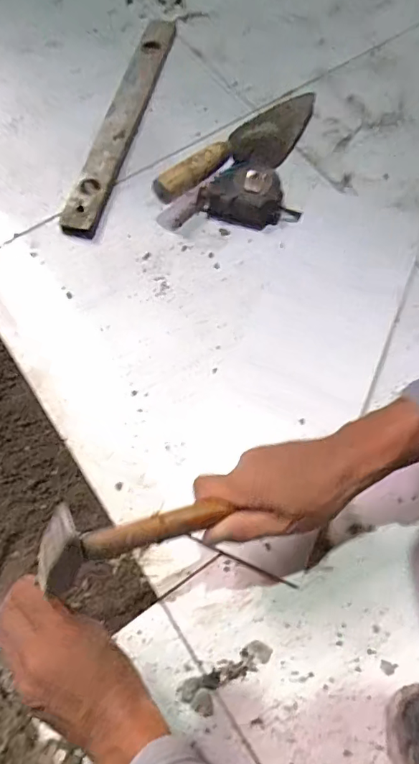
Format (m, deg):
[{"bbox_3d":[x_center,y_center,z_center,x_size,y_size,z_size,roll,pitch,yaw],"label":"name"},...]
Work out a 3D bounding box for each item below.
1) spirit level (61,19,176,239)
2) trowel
[{"bbox_3d":[-0.134,-0.407,0.762,0.049,0.029,0.453,11,67,7],"label":"spirit level"},{"bbox_3d":[0.049,-0.335,0.706,0.090,0.056,0.326,35,56,16],"label":"trowel"}]

